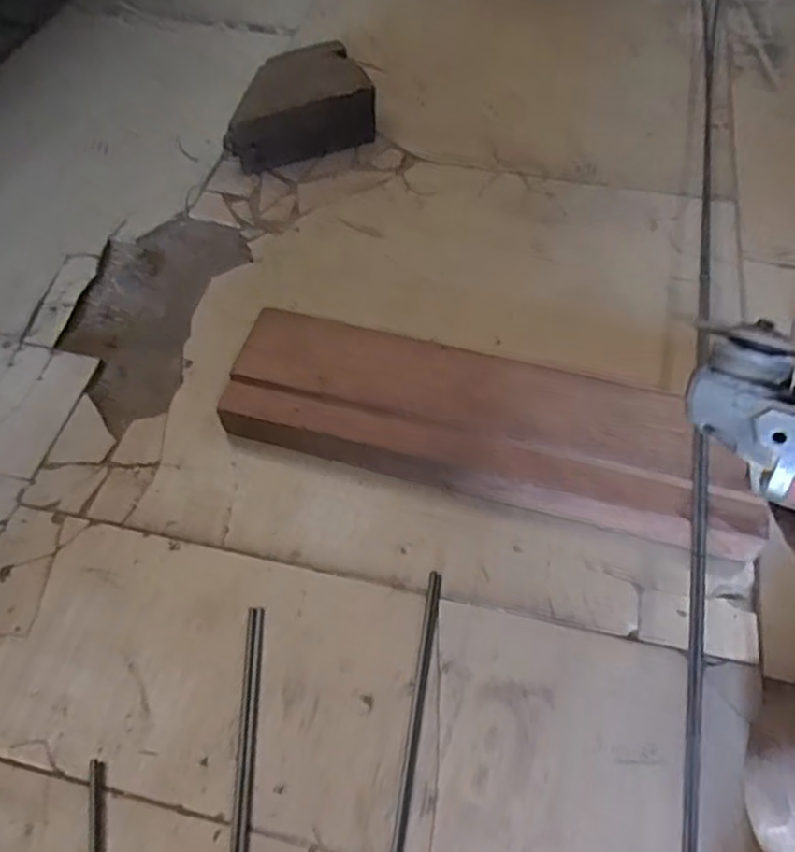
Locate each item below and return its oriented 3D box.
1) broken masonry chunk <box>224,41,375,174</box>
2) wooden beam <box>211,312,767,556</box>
[{"bbox_3d":[-0.124,-0.373,0.803,0.171,0.082,0.102,-24,60,-13],"label":"broken masonry chunk"},{"bbox_3d":[0.074,-0.004,0.581,0.430,0.052,0.120,13,59,10],"label":"wooden beam"}]

